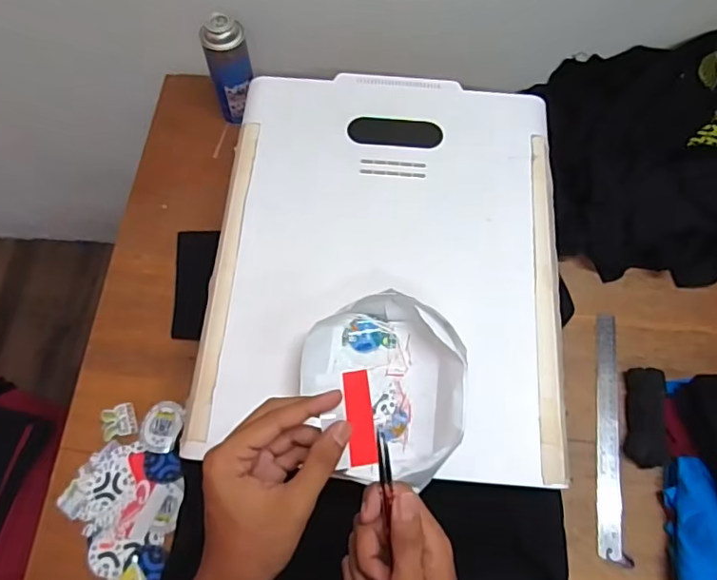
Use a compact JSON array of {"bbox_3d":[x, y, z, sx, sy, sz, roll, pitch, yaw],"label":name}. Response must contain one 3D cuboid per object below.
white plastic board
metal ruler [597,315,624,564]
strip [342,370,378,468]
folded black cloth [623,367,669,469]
[{"bbox_3d":[0.035,-0.051,0.641,0.394,0.024,0.499,4,67,0],"label":"white plastic board"},{"bbox_3d":[0.337,0.187,0.729,0.029,0.006,0.319,6,67,10],"label":"metal ruler"},{"bbox_3d":[0.001,0.091,0.386,0.019,0.004,0.065,-6,84,-4],"label":"strip"},{"bbox_3d":[0.385,0.170,0.721,0.050,0.032,0.125,9,67,2],"label":"folded black cloth"}]

